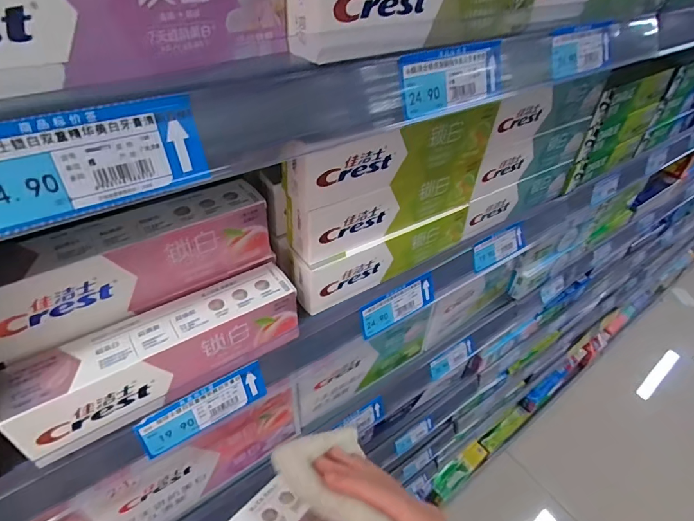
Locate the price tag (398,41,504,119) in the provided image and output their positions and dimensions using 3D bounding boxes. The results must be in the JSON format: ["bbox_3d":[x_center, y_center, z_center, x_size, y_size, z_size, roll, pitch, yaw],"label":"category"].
[{"bbox_3d":[0.075,-0.126,0.281,0.097,0.036,0.004,-25,28,-28],"label":"price tag"}]

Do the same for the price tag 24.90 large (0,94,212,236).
[{"bbox_3d":[-0.111,-0.041,0.173,0.099,0.040,0.004,-24,30,-28],"label":"price tag 24.90 large"}]

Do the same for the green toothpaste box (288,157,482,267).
[{"bbox_3d":[0.044,-0.057,0.387,0.200,0.057,0.032,-22,49,-27],"label":"green toothpaste box"}]

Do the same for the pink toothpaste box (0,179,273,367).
[{"bbox_3d":[-0.159,-0.002,0.309,0.198,0.060,0.049,-25,50,-29],"label":"pink toothpaste box"}]

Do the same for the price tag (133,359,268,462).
[{"bbox_3d":[-0.113,0.119,0.331,0.099,0.038,0.005,-24,31,-29],"label":"price tag"}]

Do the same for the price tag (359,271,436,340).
[{"bbox_3d":[0.055,0.046,0.431,0.098,0.039,0.004,-25,28,-29],"label":"price tag"}]

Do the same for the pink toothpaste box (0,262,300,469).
[{"bbox_3d":[-0.134,0.069,0.312,0.197,0.055,0.046,-24,50,-28],"label":"pink toothpaste box"}]

